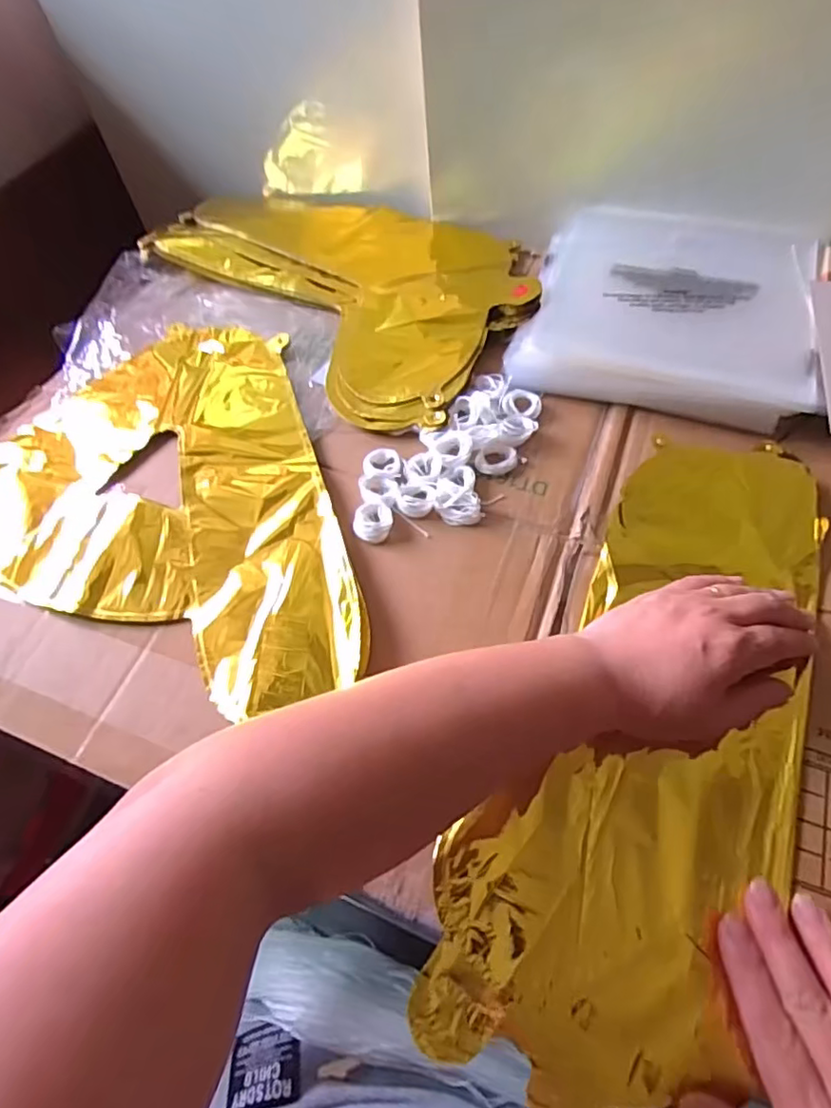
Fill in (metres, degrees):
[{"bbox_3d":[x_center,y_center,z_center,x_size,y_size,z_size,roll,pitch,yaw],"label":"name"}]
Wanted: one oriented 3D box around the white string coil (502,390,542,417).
[{"bbox_3d":[0.083,-0.116,0.475,0.031,0.008,0.026,-5,57,1],"label":"white string coil"}]

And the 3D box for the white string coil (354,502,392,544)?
[{"bbox_3d":[-0.029,-0.023,0.425,0.026,0.007,0.030,3,58,6],"label":"white string coil"}]

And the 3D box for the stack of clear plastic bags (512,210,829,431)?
[{"bbox_3d":[0.211,-0.210,0.511,0.215,0.031,0.233,14,60,13],"label":"stack of clear plastic bags"}]

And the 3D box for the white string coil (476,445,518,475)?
[{"bbox_3d":[0.059,-0.070,0.449,0.031,0.009,0.022,-10,57,-2],"label":"white string coil"}]

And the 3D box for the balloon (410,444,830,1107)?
[{"bbox_3d":[0.144,0.087,0.355,0.149,0.009,0.399,21,63,17],"label":"balloon"}]

